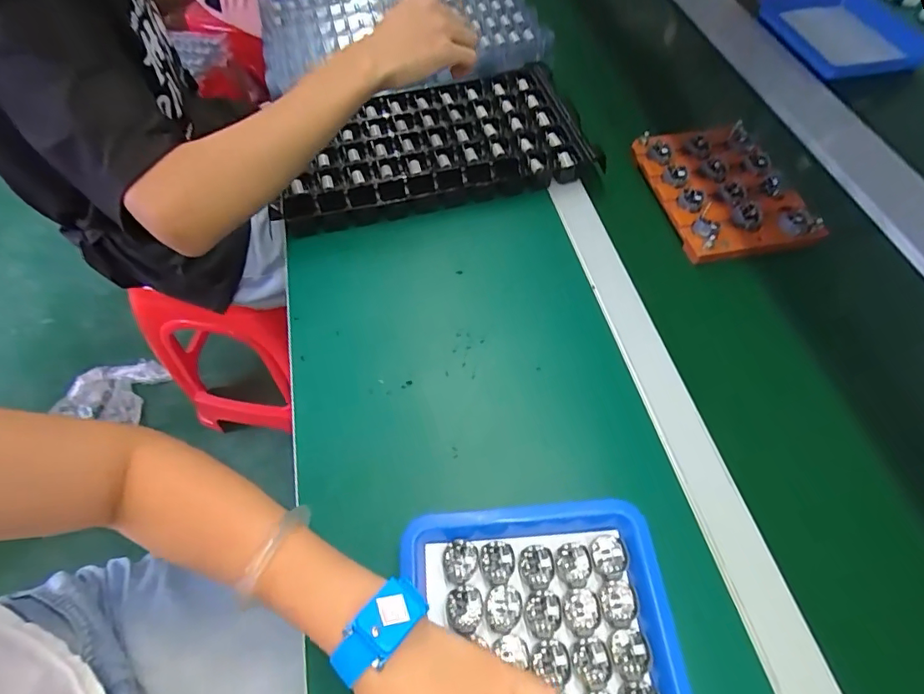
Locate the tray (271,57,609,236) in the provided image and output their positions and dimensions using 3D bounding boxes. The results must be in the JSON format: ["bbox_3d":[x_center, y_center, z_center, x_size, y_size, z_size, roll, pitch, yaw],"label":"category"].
[{"bbox_3d":[-0.038,-0.232,0.593,0.346,0.032,0.185,-16,58,-8],"label":"tray"}]

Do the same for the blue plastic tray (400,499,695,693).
[{"bbox_3d":[0.056,0.213,0.320,0.178,0.026,0.214,-4,58,-2],"label":"blue plastic tray"}]

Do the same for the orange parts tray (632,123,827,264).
[{"bbox_3d":[0.291,-0.176,0.569,0.143,0.024,0.177,-8,57,-4],"label":"orange parts tray"}]

